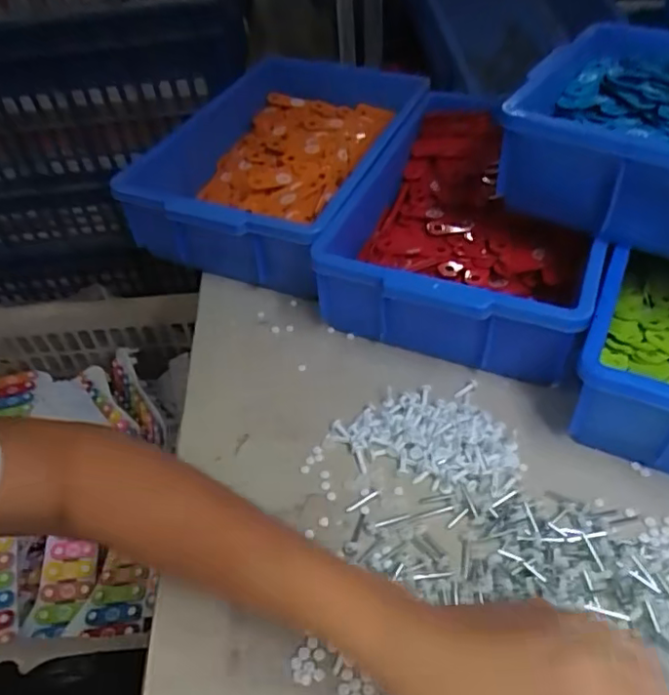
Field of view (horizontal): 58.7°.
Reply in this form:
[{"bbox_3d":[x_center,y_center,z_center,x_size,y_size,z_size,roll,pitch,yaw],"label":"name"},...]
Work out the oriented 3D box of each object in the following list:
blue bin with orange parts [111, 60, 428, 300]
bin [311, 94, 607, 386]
[{"bbox_3d":[-0.061,-0.225,0.717,0.263,0.109,0.373,15,50,18],"label":"blue bin with orange parts"},{"bbox_3d":[0.150,-0.131,0.618,0.241,0.094,0.348,16,50,19],"label":"bin"}]

